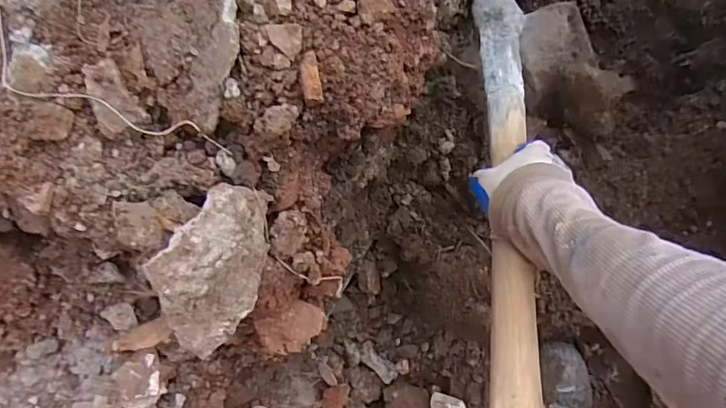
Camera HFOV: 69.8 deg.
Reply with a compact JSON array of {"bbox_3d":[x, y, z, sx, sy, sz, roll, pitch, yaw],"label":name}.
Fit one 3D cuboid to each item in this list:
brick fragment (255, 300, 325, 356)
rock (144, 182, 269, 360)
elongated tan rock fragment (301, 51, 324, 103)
[{"bbox_3d":[-0.072,0.127,0.536,0.065,0.021,0.044,-26,88,3],"label":"brick fragment"},{"bbox_3d":[-0.123,0.054,0.427,0.060,0.090,0.140,14,90,3],"label":"rock"},{"bbox_3d":[-0.042,-0.103,0.415,0.015,0.007,0.039,-5,89,3],"label":"elongated tan rock fragment"}]

